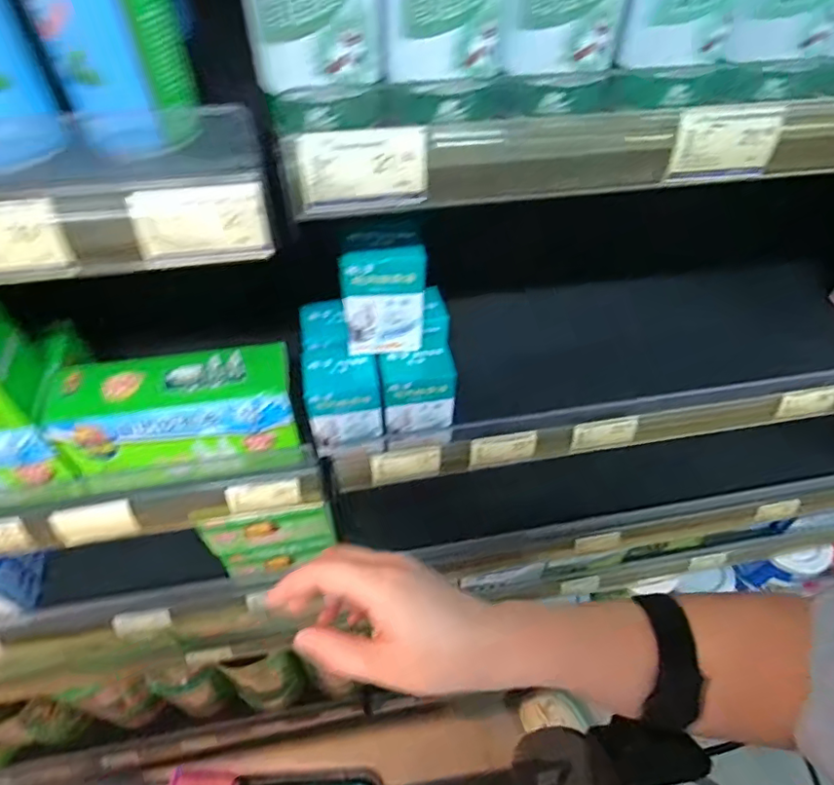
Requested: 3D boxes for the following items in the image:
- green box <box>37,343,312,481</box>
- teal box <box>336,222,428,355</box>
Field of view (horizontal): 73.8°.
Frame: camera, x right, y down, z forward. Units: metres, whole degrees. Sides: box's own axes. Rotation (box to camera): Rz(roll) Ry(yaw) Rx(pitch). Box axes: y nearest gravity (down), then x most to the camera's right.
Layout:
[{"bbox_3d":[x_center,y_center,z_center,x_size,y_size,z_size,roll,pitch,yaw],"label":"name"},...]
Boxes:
[{"bbox_3d":[-0.202,0.018,0.487,0.185,0.091,0.067,-5,51,-6],"label":"green box"},{"bbox_3d":[-0.027,-0.080,0.447,0.063,0.103,0.039,-5,51,-5],"label":"teal box"}]

